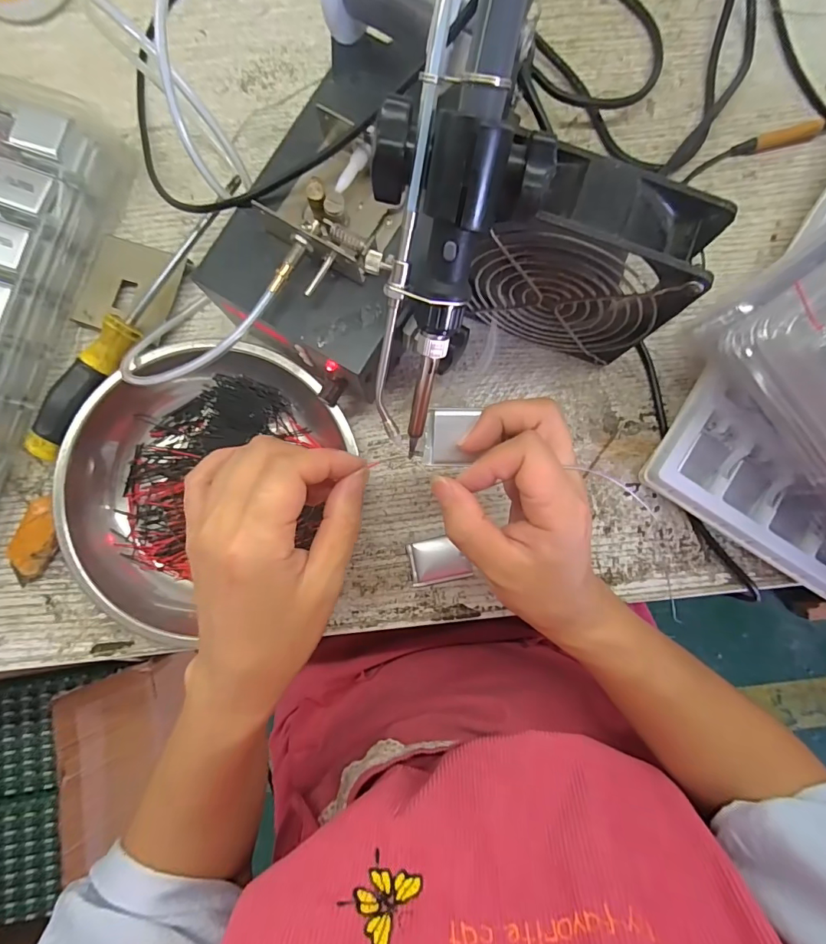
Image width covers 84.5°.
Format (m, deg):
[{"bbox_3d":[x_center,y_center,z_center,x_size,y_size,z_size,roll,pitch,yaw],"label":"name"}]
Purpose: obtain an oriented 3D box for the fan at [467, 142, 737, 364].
[{"bbox_3d":[0.086,-0.114,0.264,0.116,0.122,0.049,14,86,1],"label":"fan"}]

